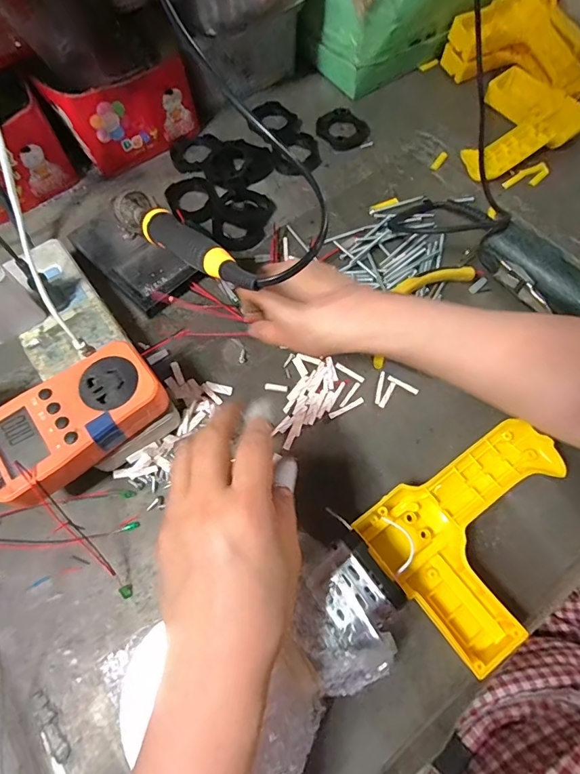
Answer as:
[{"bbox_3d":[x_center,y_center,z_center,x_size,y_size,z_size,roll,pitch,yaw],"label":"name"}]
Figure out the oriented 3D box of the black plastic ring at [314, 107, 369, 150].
[{"bbox_3d":[0.063,-0.306,0.497,0.055,0.013,0.055,0,67,1],"label":"black plastic ring"}]

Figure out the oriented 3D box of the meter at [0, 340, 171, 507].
[{"bbox_3d":[-0.155,0.024,0.302,0.126,0.028,0.069,-36,71,-13],"label":"meter"}]

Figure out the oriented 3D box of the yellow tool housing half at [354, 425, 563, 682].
[{"bbox_3d":[0.140,0.103,0.303,0.150,0.038,0.120,-36,71,-13],"label":"yellow tool housing half"}]

